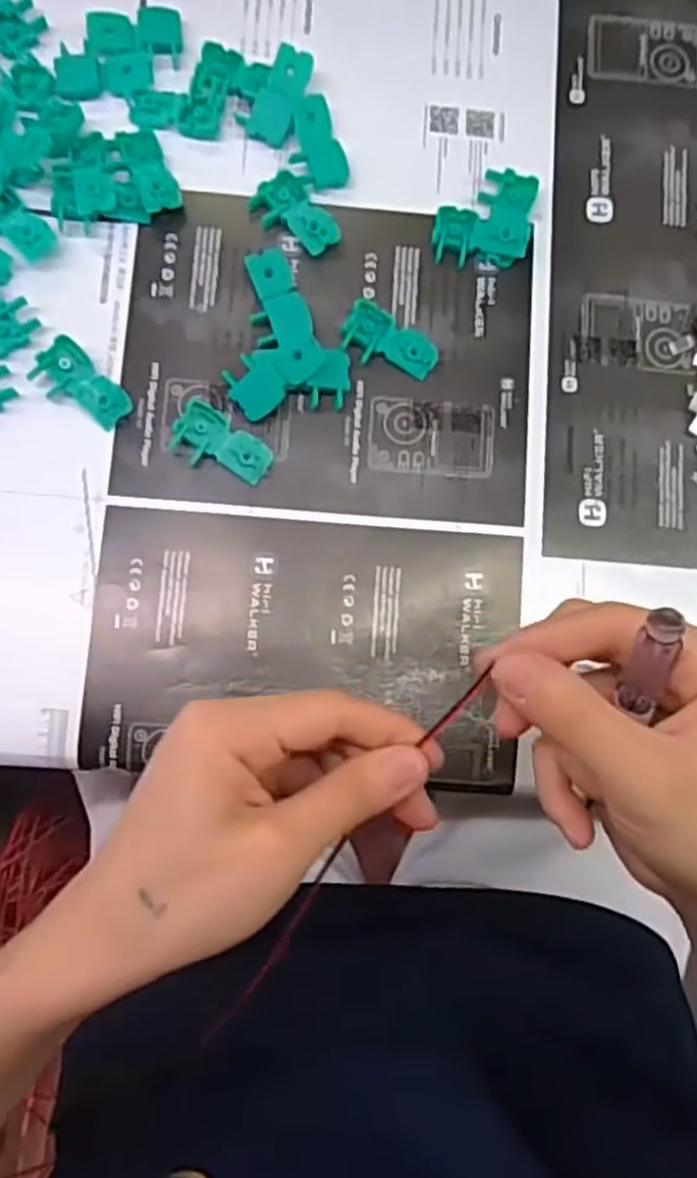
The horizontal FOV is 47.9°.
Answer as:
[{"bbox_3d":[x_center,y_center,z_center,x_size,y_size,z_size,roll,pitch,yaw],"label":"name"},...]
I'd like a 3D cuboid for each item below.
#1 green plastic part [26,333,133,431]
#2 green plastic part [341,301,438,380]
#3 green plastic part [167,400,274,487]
[{"bbox_3d":[-0.116,-0.087,0.339,0.025,0.007,0.042,-44,87,-7],"label":"green plastic part"},{"bbox_3d":[0.018,-0.109,0.351,0.043,0.008,0.023,26,82,0],"label":"green plastic part"},{"bbox_3d":[-0.056,-0.062,0.342,0.044,0.005,0.025,35,82,1],"label":"green plastic part"}]

